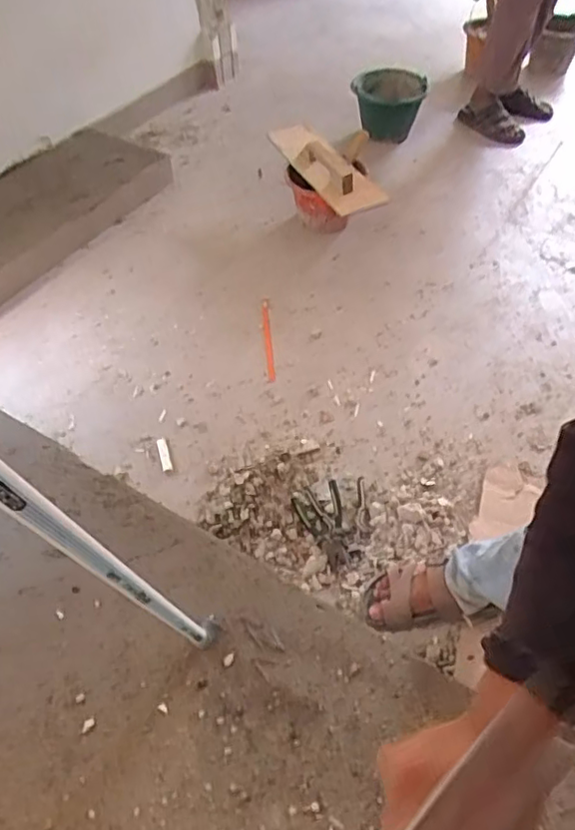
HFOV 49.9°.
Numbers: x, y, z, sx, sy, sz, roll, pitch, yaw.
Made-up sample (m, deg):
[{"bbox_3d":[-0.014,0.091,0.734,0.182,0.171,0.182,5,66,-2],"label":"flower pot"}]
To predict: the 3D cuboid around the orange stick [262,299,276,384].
[{"bbox_3d":[-0.049,-0.190,1.546,0.019,0.019,0.314,-2,46,-3],"label":"orange stick"}]

